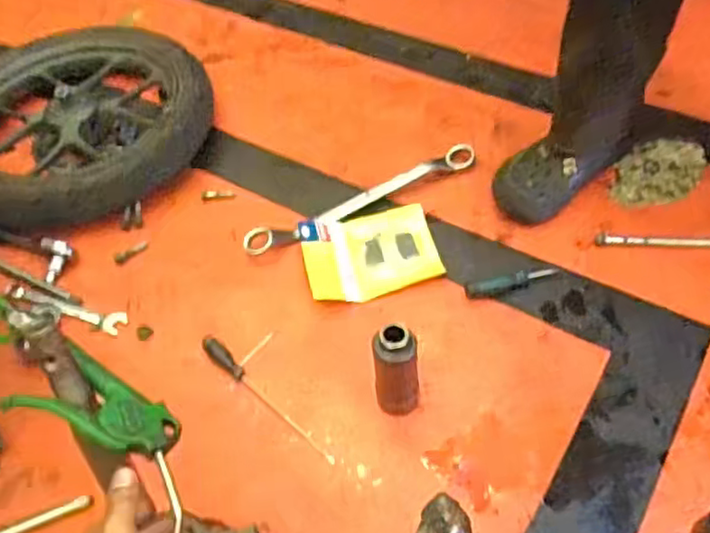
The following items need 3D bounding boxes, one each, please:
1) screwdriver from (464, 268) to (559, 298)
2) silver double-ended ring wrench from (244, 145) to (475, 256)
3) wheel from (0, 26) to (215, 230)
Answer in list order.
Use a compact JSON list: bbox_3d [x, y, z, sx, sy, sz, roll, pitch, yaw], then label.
[{"bbox_3d":[0.218,0.022,0.908,0.127,0.018,0.022,-9,51,-2],"label":"screwdriver"},{"bbox_3d":[0.015,-0.116,1.041,0.408,0.034,0.051,-25,53,-14],"label":"silver double-ended ring wrench"},{"bbox_3d":[-0.485,-0.261,1.146,0.450,0.080,0.415,-3,51,3],"label":"wheel"}]

